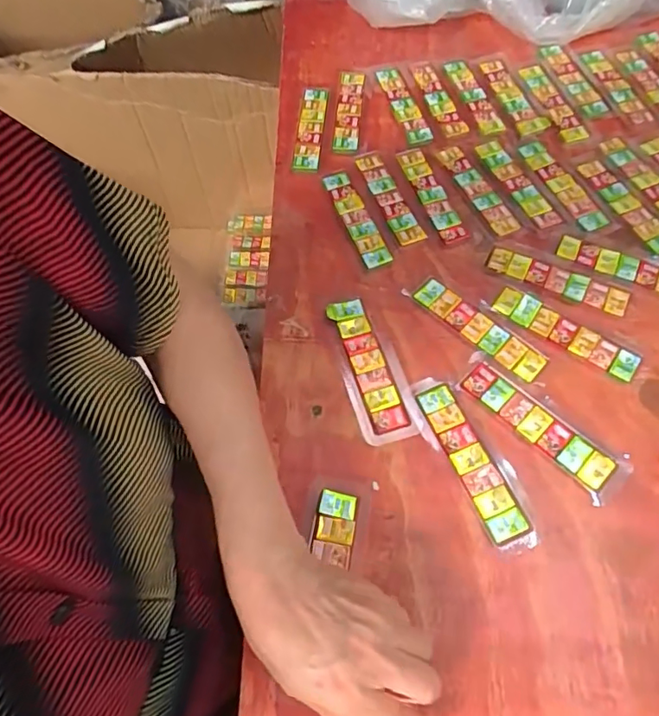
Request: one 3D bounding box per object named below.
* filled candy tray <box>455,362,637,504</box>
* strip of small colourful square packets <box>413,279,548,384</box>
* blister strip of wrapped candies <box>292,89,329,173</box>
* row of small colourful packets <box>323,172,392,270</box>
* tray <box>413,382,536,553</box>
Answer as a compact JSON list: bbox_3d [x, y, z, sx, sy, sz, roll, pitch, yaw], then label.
[{"bbox_3d":[0.159,0.051,0.390,0.035,0.006,0.128,-41,69,-17],"label":"filled candy tray"},{"bbox_3d":[0.123,-0.025,0.427,0.118,0.005,0.027,41,72,20],"label":"strip of small colourful square packets"},{"bbox_3d":[-0.020,-0.239,0.537,0.028,0.008,0.112,4,63,4],"label":"blister strip of wrapped candies"},{"bbox_3d":[0.025,-0.131,0.486,0.023,0.008,0.114,-19,64,-7],"label":"row of small colourful packets"},{"bbox_3d":[0.104,0.073,0.380,0.038,0.006,0.134,-26,65,-11],"label":"tray"}]

